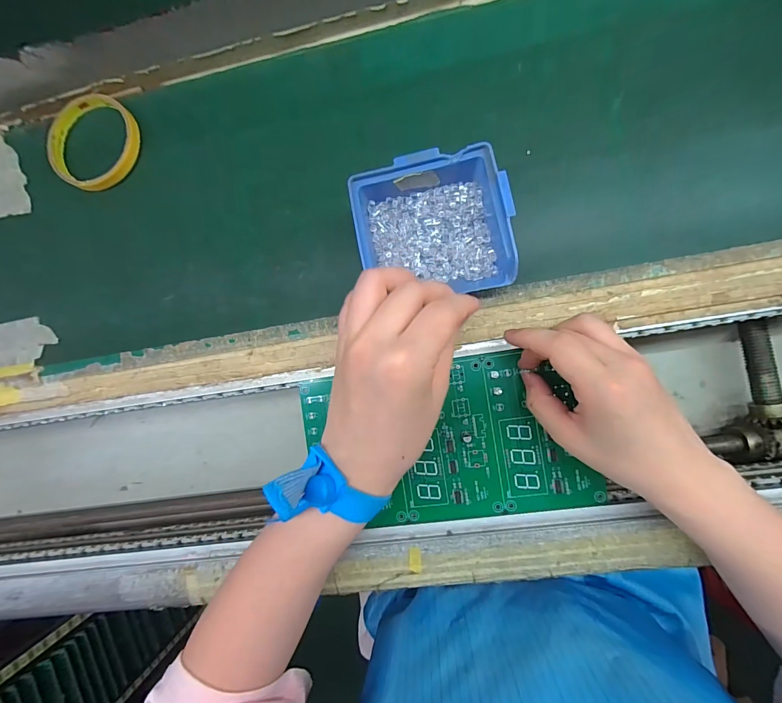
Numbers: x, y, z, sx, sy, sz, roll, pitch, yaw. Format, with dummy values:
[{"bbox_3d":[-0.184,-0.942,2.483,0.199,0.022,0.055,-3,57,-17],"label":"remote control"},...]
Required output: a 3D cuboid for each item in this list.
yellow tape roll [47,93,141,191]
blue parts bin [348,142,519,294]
[{"bbox_3d":[-0.270,-0.190,0.336,0.080,0.015,0.083,0,89,8],"label":"yellow tape roll"},{"bbox_3d":[0.031,-0.087,0.272,0.102,0.050,0.092,-9,88,7],"label":"blue parts bin"}]

